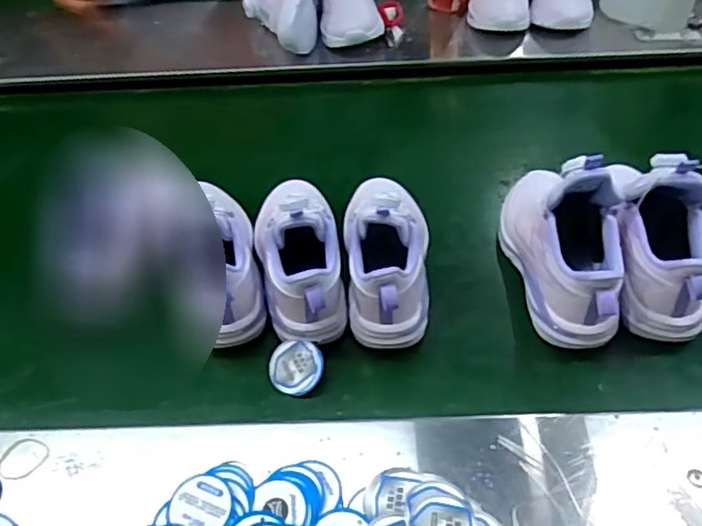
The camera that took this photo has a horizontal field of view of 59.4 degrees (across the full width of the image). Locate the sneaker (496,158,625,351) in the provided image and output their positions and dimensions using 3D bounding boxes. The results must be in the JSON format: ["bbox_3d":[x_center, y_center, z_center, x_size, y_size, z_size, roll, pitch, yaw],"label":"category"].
[{"bbox_3d":[0.198,-0.033,0.575,0.081,0.120,0.213,-10,47,-1],"label":"sneaker"}]

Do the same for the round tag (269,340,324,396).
[{"bbox_3d":[-0.050,0.095,0.559,0.052,0.008,0.048,-8,70,23],"label":"round tag"}]

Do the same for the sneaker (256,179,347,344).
[{"bbox_3d":[-0.051,-0.029,0.604,0.080,0.099,0.210,-9,45,-3],"label":"sneaker"}]

